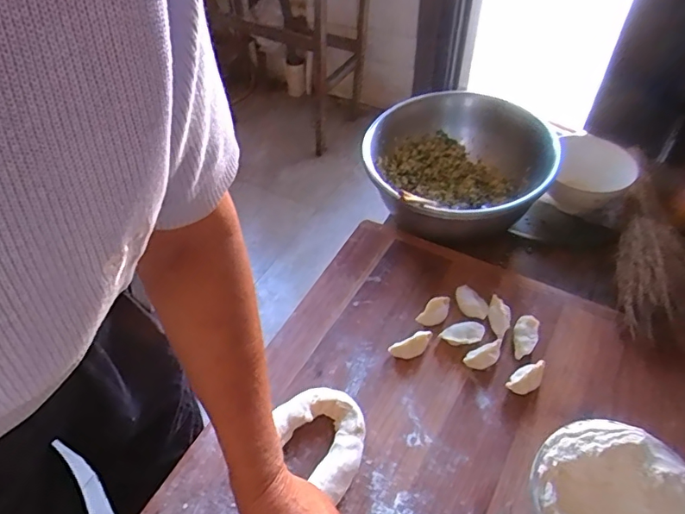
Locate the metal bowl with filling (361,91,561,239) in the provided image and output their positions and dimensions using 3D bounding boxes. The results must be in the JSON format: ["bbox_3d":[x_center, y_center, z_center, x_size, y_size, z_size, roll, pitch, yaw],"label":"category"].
[{"bbox_3d":[0.166,-0.133,0.756,0.255,0.127,0.252,-1,48,1],"label":"metal bowl with filling"}]

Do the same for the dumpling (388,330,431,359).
[{"bbox_3d":[0.080,0.103,0.591,0.051,0.017,0.020,-25,49,-1],"label":"dumpling"}]

